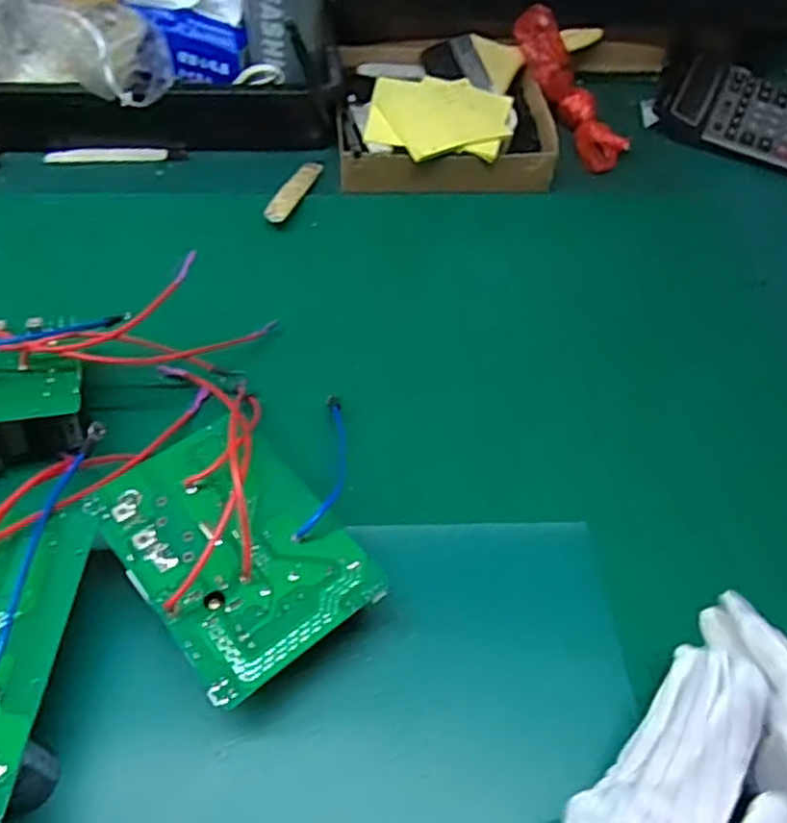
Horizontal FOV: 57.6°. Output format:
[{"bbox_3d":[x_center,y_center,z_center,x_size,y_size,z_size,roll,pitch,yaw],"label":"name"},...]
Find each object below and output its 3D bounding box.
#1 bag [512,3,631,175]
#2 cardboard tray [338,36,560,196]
[{"bbox_3d":[0.189,-0.349,0.783,0.052,0.048,0.198,-26,86,-22],"label":"bag"},{"bbox_3d":[0.050,-0.329,0.769,0.225,0.058,0.239,-4,53,-7],"label":"cardboard tray"}]

